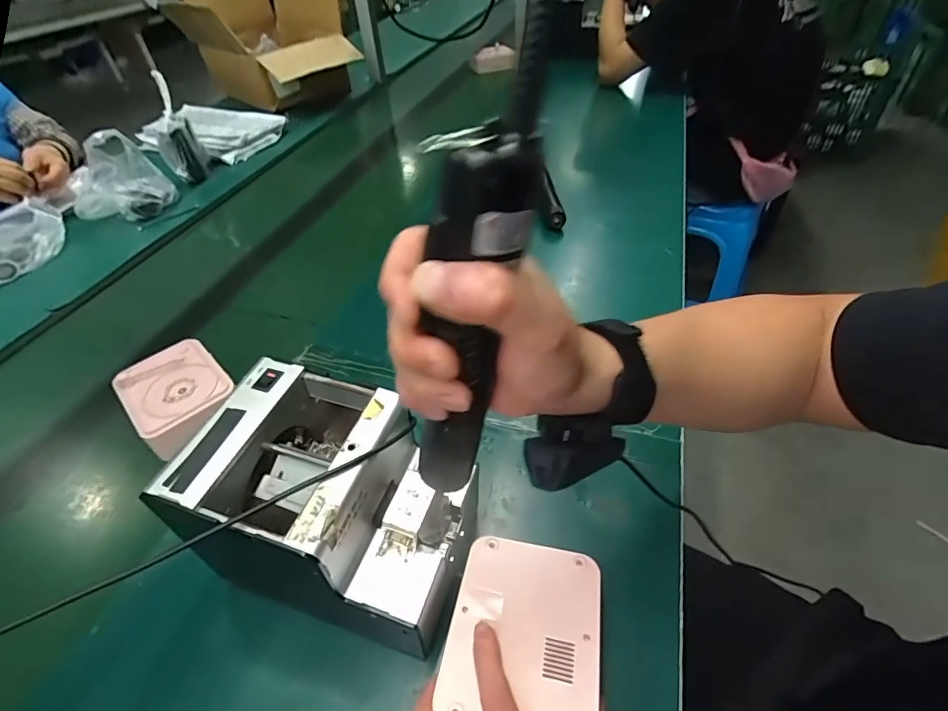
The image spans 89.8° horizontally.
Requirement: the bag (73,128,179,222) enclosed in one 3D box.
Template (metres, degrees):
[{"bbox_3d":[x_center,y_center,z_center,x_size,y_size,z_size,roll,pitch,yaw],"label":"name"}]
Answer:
[{"bbox_3d":[-0.663,-0.322,0.883,0.160,0.135,0.166,-32,51,-25],"label":"bag"}]

